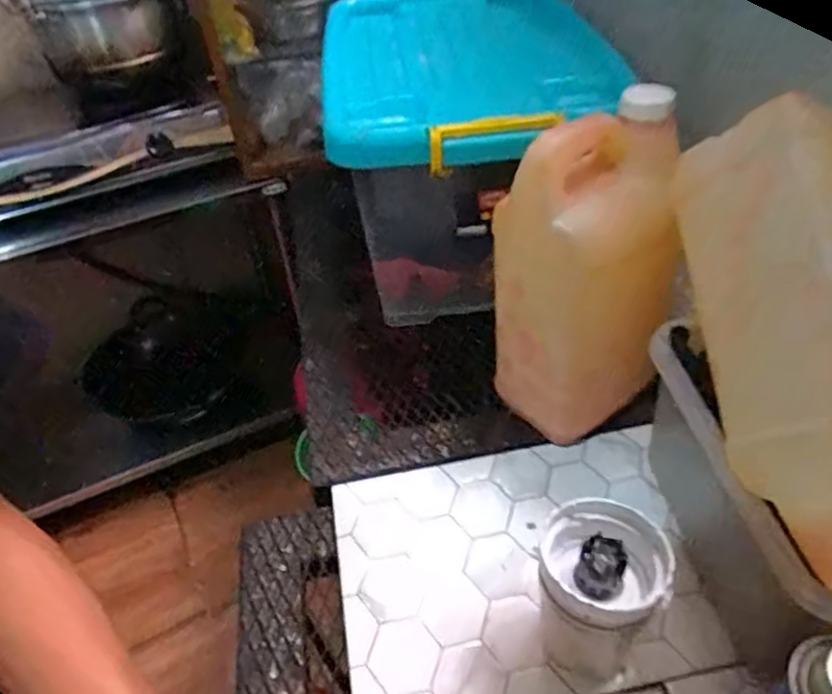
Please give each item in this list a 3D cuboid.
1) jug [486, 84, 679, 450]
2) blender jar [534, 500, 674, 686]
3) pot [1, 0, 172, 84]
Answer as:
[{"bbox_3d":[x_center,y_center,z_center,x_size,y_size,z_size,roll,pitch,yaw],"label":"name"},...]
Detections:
[{"bbox_3d":[0.155,-0.056,0.631,0.150,0.328,0.131,2,43,8],"label":"jug"},{"bbox_3d":[0.138,0.197,0.501,0.088,0.149,0.086,-3,43,3],"label":"blender jar"},{"bbox_3d":[-0.536,-0.568,1.085,0.163,0.172,0.224,25,50,29],"label":"pot"}]

